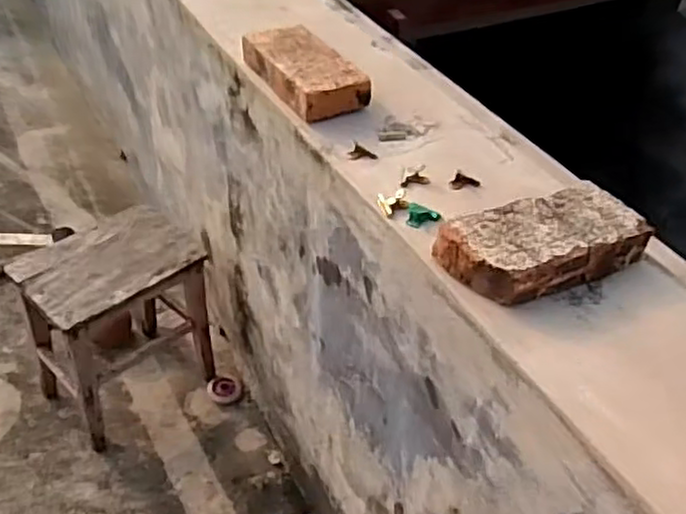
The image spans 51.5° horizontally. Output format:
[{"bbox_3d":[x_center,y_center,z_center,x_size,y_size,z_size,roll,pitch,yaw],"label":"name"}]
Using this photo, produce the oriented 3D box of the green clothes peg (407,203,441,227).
[{"bbox_3d":[0.100,-0.051,0.879,0.041,0.011,0.036,7,41,2],"label":"green clothes peg"}]

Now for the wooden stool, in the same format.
[{"bbox_3d":[-0.509,0.157,1.679,0.380,0.420,0.268,-30,52,-33],"label":"wooden stool"}]

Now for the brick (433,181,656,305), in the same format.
[{"bbox_3d":[0.228,-0.016,0.815,0.234,0.052,0.116,-14,45,-20],"label":"brick"}]

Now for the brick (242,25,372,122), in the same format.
[{"bbox_3d":[-0.063,-0.291,1.104,0.111,0.049,0.231,-20,47,-26],"label":"brick"}]

